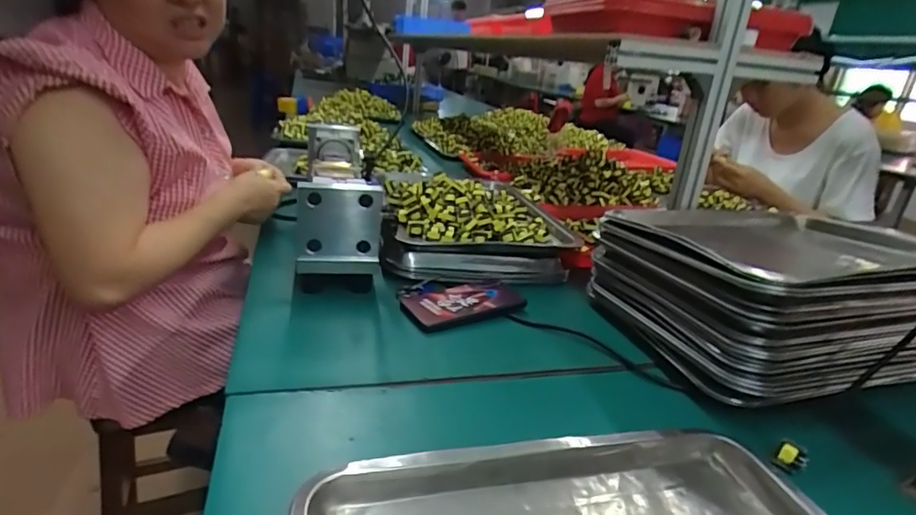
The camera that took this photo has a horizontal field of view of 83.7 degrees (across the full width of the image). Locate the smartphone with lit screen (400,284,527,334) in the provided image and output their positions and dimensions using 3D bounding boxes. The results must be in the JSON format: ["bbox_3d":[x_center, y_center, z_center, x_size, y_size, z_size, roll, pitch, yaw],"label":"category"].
[{"bbox_3d":[0.009,0.057,0.649,0.151,0.017,0.077,-9,26,-28],"label":"smartphone with lit screen"}]

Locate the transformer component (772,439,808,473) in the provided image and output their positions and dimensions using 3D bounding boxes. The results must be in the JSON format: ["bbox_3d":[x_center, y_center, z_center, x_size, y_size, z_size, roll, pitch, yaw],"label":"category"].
[{"bbox_3d":[0.289,0.174,0.445,0.022,0.021,0.017,24,28,38],"label":"transformer component"}]

